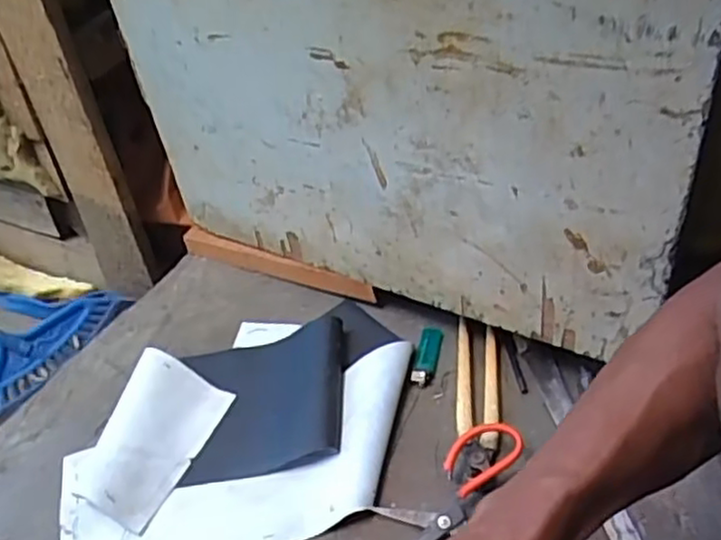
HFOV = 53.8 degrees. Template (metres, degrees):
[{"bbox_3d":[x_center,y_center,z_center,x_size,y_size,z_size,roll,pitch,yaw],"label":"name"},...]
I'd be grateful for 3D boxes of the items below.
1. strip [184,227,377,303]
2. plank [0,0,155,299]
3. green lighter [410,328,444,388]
[{"bbox_3d":[-0.117,-0.009,0.945,0.302,0.040,0.013,15,35,22],"label":"strip"},{"bbox_3d":[-0.402,-0.244,0.914,0.143,0.682,0.039,15,45,24],"label":"plank"},{"bbox_3d":[0.077,0.101,0.814,0.026,0.014,0.082,5,43,14],"label":"green lighter"}]

